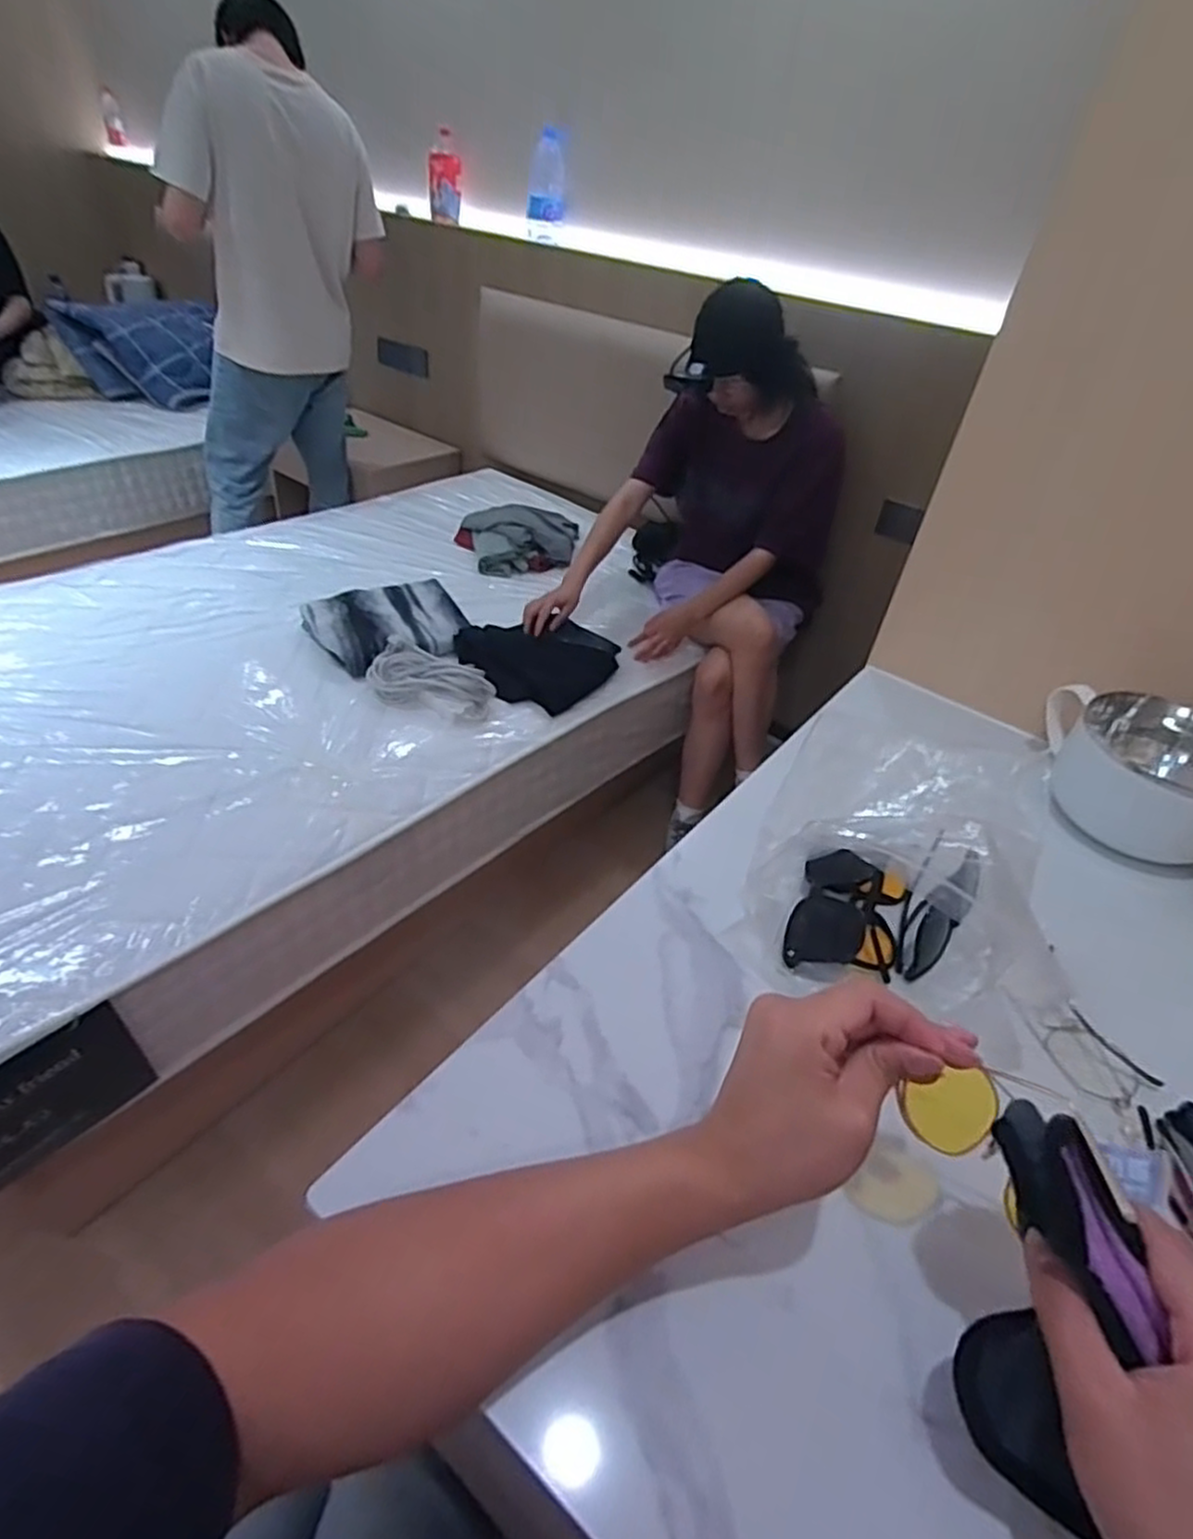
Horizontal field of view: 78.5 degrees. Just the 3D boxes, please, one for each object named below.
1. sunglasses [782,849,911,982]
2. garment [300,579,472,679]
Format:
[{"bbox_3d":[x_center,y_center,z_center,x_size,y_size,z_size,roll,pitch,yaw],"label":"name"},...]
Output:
[{"bbox_3d":[0.196,0.108,0.562,0.079,0.026,0.126,20,41,14],"label":"sunglasses"},{"bbox_3d":[-0.433,-0.304,1.543,0.259,0.071,0.309,35,47,29],"label":"garment"}]

